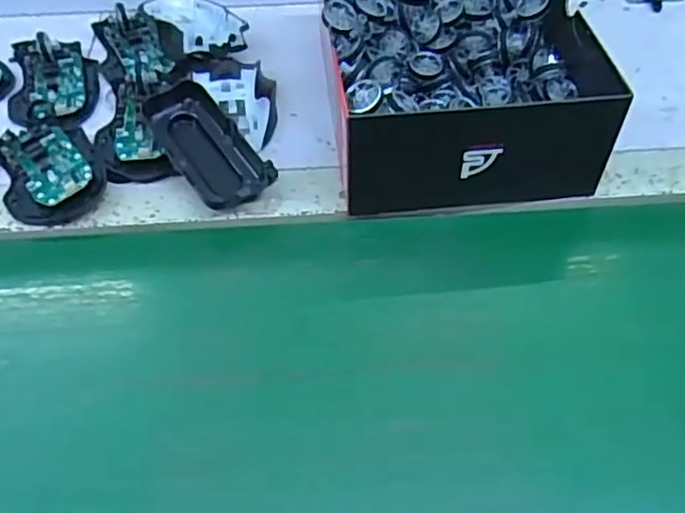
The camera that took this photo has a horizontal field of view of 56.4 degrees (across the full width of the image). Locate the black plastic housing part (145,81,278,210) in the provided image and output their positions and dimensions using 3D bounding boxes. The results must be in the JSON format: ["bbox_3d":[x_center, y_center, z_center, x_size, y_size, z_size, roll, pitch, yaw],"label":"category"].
[{"bbox_3d":[-0.102,-0.084,0.481,0.056,0.025,0.113,-34,73,-24],"label":"black plastic housing part"}]

